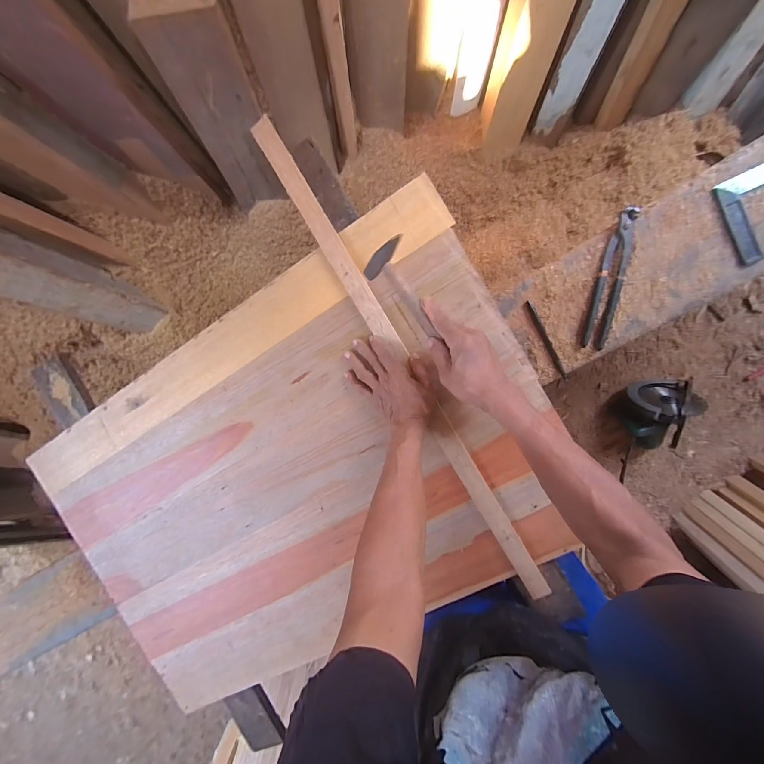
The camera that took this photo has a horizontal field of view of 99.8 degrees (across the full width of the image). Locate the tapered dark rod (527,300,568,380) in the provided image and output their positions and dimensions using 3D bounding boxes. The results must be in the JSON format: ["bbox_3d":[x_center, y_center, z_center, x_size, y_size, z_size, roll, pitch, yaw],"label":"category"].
[{"bbox_3d":[0.283,-0.071,0.553,0.009,0.010,0.147,-27,94,12],"label":"tapered dark rod"}]

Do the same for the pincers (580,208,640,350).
[{"bbox_3d":[0.371,-0.165,0.523,0.038,0.024,0.219,11,101,7],"label":"pincers"}]

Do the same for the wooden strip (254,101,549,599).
[{"bbox_3d":[0.041,-0.031,0.535,0.047,0.013,0.894,-31,92,8],"label":"wooden strip"}]

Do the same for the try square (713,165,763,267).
[{"bbox_3d":[0.656,-0.292,0.459,0.277,0.024,0.128,-24,91,8],"label":"try square"}]

